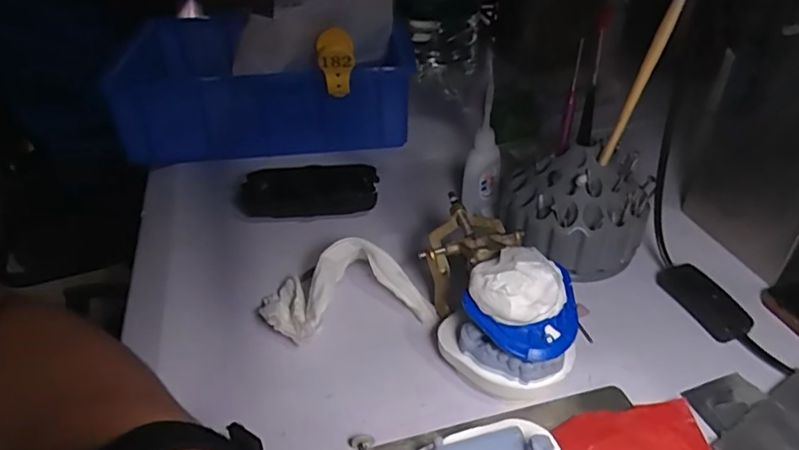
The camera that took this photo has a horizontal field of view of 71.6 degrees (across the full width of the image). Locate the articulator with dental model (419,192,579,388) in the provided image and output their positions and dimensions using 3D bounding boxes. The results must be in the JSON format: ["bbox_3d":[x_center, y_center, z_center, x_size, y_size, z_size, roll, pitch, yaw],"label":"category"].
[{"bbox_3d":[0.057,0.038,0.338,0.074,0.083,0.122,-3,37,-4],"label":"articulator with dental model"}]

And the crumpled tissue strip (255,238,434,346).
[{"bbox_3d":[-0.038,0.038,0.375,0.109,0.041,0.068,-9,38,-12],"label":"crumpled tissue strip"}]

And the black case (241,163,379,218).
[{"bbox_3d":[-0.079,-0.030,0.485,0.116,0.026,0.049,-1,37,-1],"label":"black case"}]

